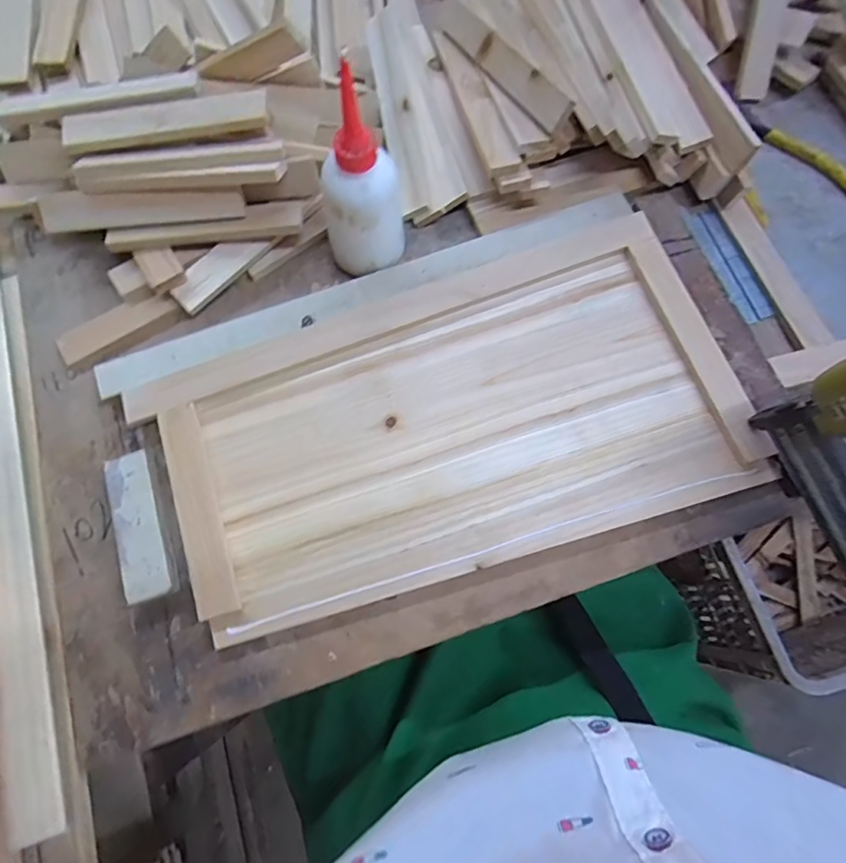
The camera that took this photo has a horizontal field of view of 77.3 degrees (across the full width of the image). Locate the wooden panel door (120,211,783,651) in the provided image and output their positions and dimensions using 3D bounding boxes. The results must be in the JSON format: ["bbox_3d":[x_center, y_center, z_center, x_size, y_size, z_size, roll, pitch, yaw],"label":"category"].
[{"bbox_3d":[0.028,-0.011,0.406,0.428,0.014,0.234,-21,74,-6],"label":"wooden panel door"}]

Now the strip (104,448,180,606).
[{"bbox_3d":[-0.203,0.068,0.382,0.032,0.016,0.105,-21,74,-6],"label":"strip"}]

